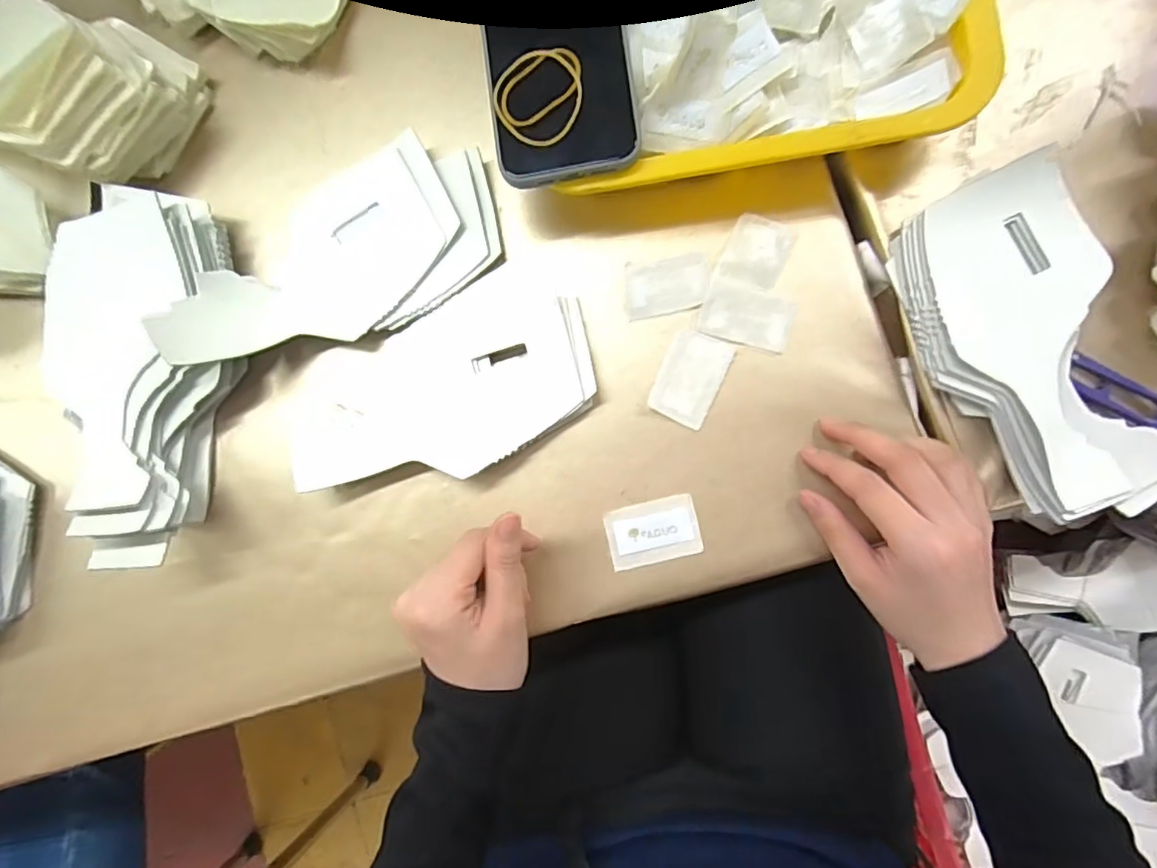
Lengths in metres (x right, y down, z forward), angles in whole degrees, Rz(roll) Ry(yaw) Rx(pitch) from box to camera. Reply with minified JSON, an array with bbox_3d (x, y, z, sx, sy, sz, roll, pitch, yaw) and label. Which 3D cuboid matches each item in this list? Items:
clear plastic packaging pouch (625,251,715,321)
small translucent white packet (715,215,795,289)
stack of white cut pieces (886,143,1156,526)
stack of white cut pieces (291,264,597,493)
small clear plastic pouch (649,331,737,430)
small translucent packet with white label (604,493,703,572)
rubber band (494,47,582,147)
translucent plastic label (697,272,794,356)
[{"bbox_3d":[0.055,-0.092,0.348,0.052,0.006,0.036,-7,87,4],"label":"clear plastic packaging pouch"},{"bbox_3d":[0.108,-0.110,0.342,0.036,0.004,0.043,25,84,1],"label":"small translucent white packet"},{"bbox_3d":[0.247,-0.048,0.317,0.098,0.034,0.192,-22,86,3],"label":"stack of white cut pieces"},{"bbox_3d":[-0.086,-0.028,0.349,0.189,0.018,0.108,-24,86,3],"label":"stack of white cut pieces"},{"bbox_3d":[0.068,-0.034,0.342,0.037,0.004,0.055,26,90,5],"label":"small clear plastic pouch"},{"bbox_3d":[0.045,0.059,0.343,0.054,0.005,0.036,-14,80,8],"label":"small translucent packet with white label"},{"bbox_3d":[-0.022,-0.185,0.310,0.048,0.004,0.053,-1,87,4],"label":"rubber band"},{"bbox_3d":[0.102,-0.072,0.342,0.053,0.004,0.035,17,89,5],"label":"translucent plastic label"}]

